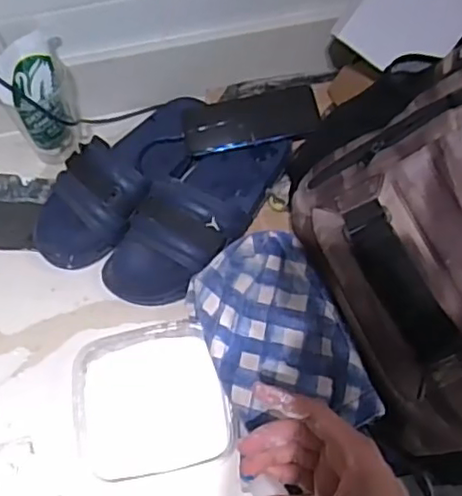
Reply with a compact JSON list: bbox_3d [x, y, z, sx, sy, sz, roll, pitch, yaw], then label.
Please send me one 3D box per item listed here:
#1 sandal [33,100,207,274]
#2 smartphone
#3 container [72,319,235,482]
[{"bbox_3d":[-0.137,-0.094,0.777,0.126,0.072,0.276,26,65,18],"label":"sandal"},{"bbox_3d":[0.024,-0.161,0.792,0.167,0.007,0.076,-11,64,6],"label":"smartphone"},{"bbox_3d":[-0.083,0.155,0.645,0.150,0.045,0.155,-17,60,-6],"label":"container"}]

